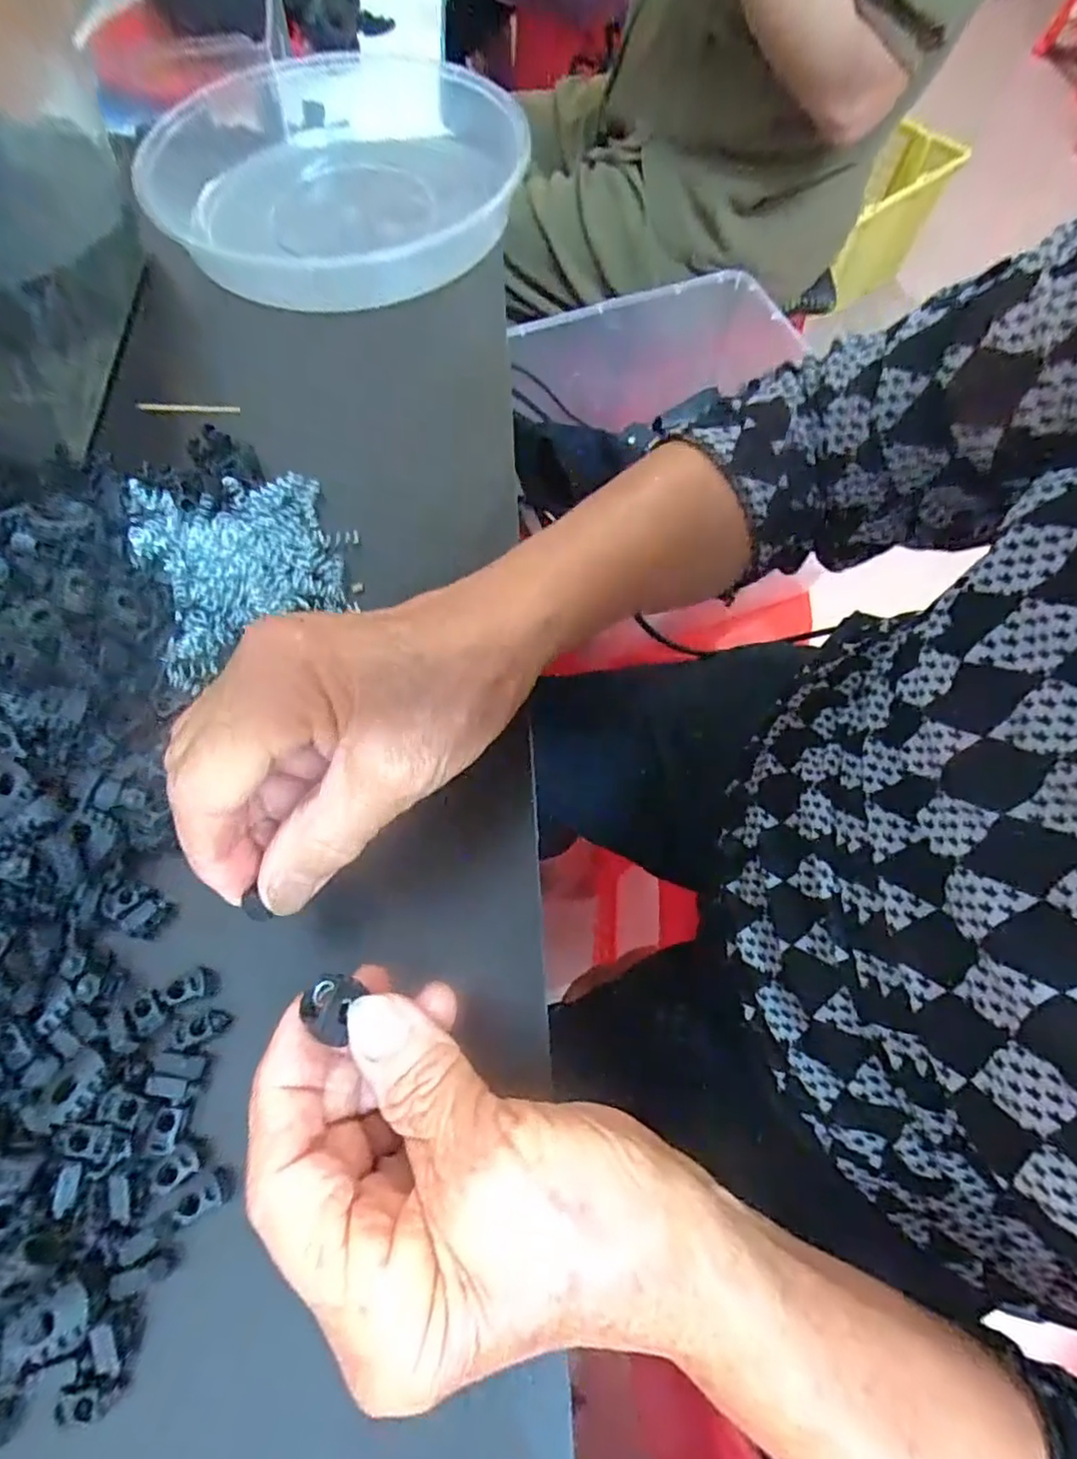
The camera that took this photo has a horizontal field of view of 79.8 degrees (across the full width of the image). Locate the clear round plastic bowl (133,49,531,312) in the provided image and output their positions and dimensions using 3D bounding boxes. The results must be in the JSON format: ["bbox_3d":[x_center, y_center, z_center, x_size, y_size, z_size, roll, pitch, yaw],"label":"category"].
[{"bbox_3d":[-0.112,-0.344,0.404,0.197,0.037,0.188,7,66,4],"label":"clear round plastic bowl"}]

